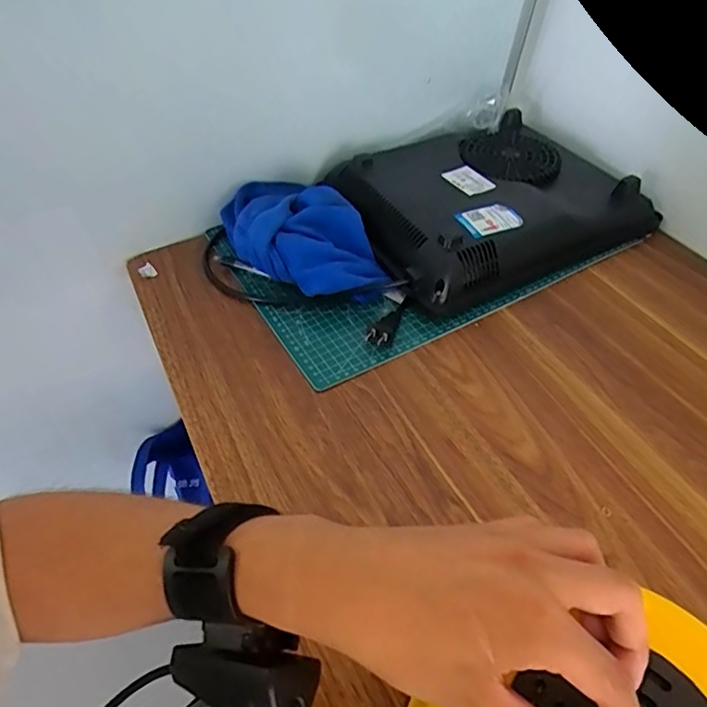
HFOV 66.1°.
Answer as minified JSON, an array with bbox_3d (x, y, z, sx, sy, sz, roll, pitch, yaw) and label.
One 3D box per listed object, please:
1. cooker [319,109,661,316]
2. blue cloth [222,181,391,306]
[{"bbox_3d":[0.162,-0.190,0.667,0.338,0.067,0.258,-22,51,-20],"label":"cooker"},{"bbox_3d":[-0.060,-0.128,0.607,0.123,0.071,0.204,-30,54,-25],"label":"blue cloth"}]

